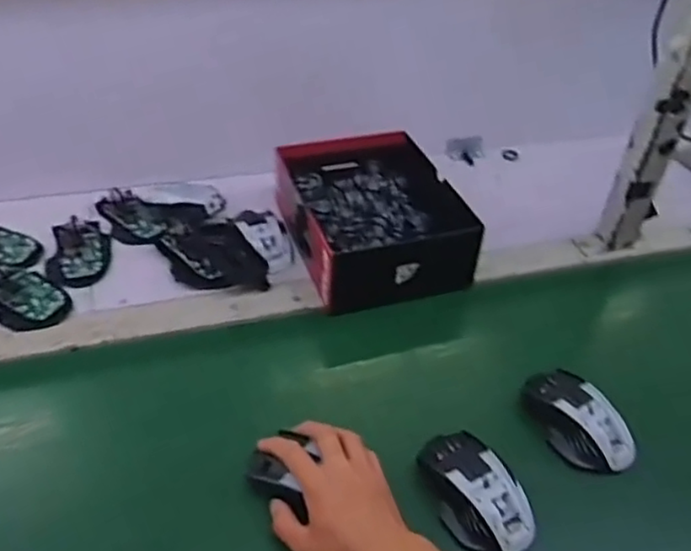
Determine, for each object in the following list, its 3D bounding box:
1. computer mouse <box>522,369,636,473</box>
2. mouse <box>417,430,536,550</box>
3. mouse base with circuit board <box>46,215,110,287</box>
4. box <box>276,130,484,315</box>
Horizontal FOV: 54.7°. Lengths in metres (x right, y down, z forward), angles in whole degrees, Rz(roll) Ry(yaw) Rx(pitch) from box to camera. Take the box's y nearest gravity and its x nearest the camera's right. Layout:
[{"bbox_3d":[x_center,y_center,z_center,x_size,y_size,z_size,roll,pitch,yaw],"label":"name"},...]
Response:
[{"bbox_3d":[0.222,0.138,0.644,0.062,0.033,0.116,-18,46,-23],"label":"computer mouse"},{"bbox_3d":[0.112,0.186,0.581,0.067,0.035,0.117,-19,46,-23],"label":"mouse"},{"bbox_3d":[-0.323,-0.032,0.807,0.073,0.015,0.113,-9,43,-14],"label":"mouse base with circuit board"},{"bbox_3d":[0.026,-0.079,0.838,0.186,0.079,0.254,-12,44,-17],"label":"box"}]

